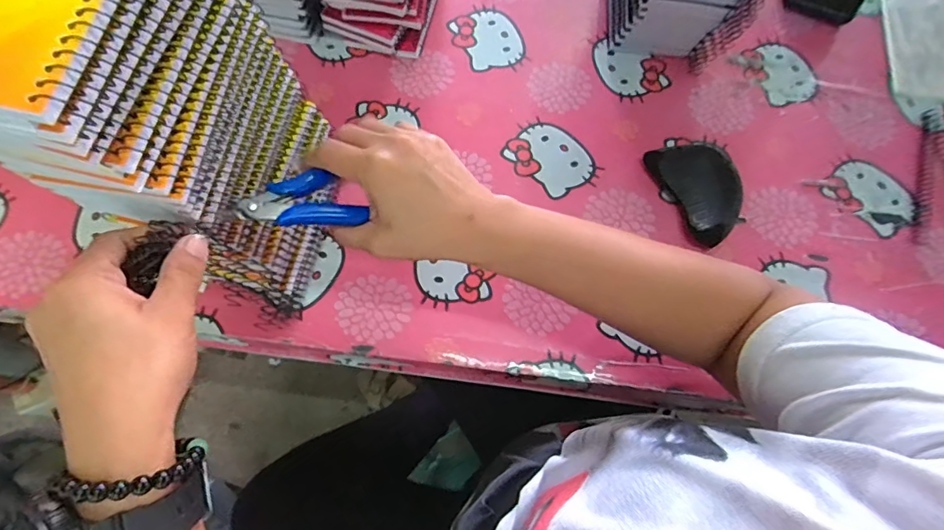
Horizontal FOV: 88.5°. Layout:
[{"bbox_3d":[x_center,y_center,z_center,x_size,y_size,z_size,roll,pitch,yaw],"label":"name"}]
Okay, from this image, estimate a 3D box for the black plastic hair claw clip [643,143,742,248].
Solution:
[{"bbox_3d":[0.225,-0.077,0.466,0.066,0.022,0.103,-24,74,-10],"label":"black plastic hair claw clip"}]

